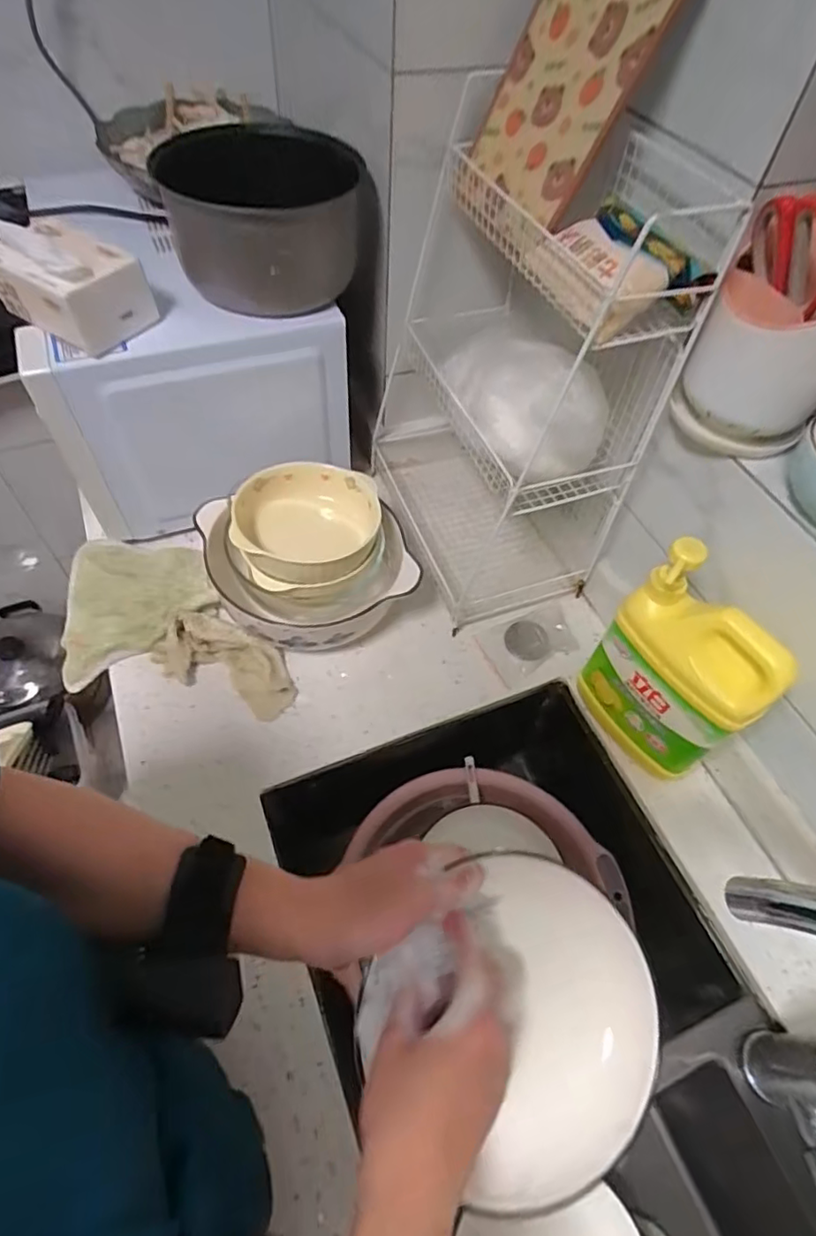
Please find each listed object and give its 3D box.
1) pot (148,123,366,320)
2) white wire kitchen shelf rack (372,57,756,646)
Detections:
[{"bbox_3d":[-0.150,-0.429,0.637,0.191,0.131,0.246,-13,57,-12],"label":"pot"},{"bbox_3d":[0.106,-0.257,0.660,0.200,0.447,0.332,-18,59,-16],"label":"white wire kitchen shelf rack"}]

